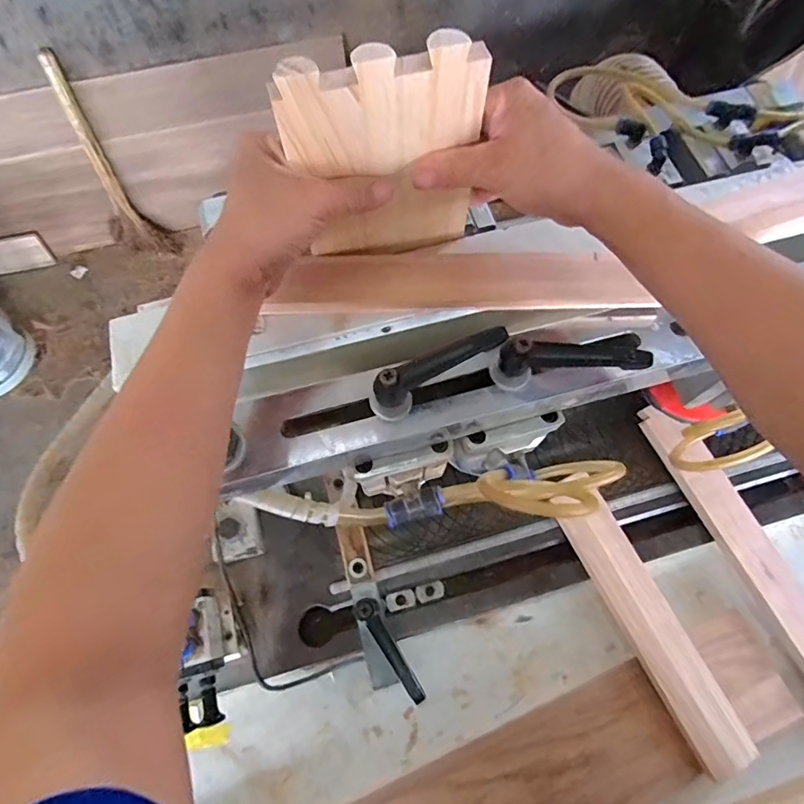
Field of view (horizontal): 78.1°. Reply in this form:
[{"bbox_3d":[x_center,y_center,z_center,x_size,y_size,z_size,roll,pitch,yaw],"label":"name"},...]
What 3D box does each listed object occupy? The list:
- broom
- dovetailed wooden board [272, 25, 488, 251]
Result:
[{"bbox_3d":[-0.865,-0.680,1.453,0.179,0.590,0.068,-26,49,-10],"label":"broom"},{"bbox_3d":[-0.010,-0.150,0.317,0.117,0.142,0.016,-14,70,-5],"label":"dovetailed wooden board"}]

